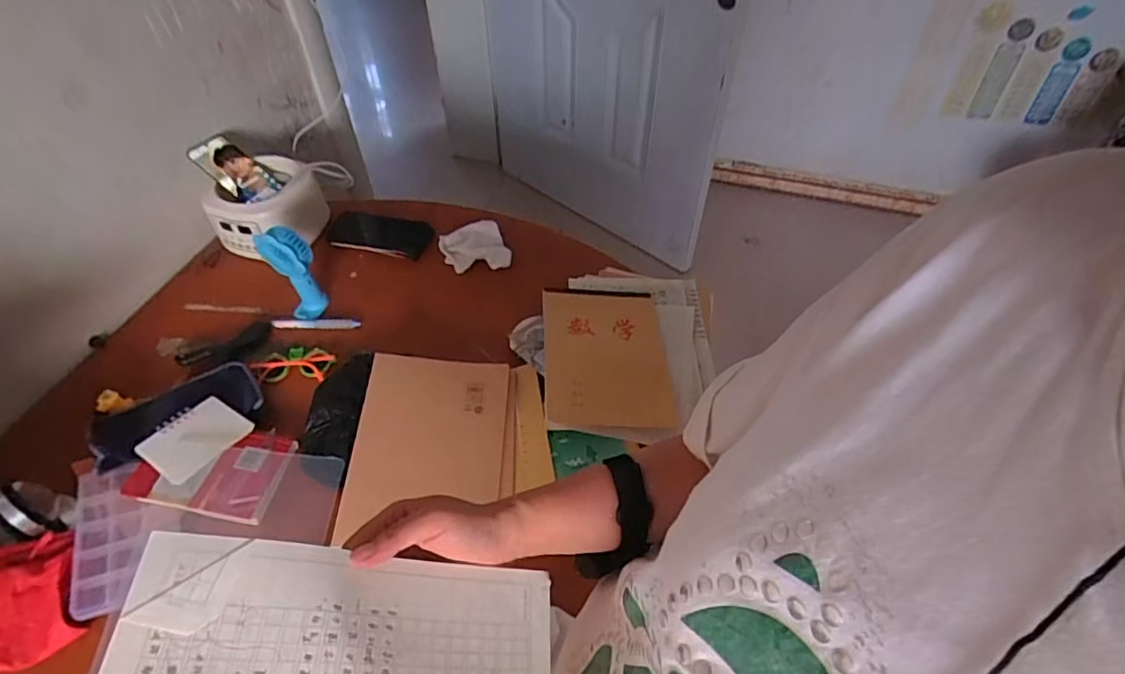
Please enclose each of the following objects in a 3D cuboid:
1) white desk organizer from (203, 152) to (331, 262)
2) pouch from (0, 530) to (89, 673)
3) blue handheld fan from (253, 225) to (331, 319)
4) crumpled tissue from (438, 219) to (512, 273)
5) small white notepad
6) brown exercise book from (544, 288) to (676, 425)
[{"bbox_3d":[-0.471,-0.206,0.932,0.118,0.109,0.146,16,52,13],"label":"white desk organizer"},{"bbox_3d":[-0.545,0.256,0.573,0.080,0.066,0.110,-23,54,-18],"label":"pouch"},{"bbox_3d":[-0.378,-0.091,0.820,0.060,0.144,0.033,-24,54,-19],"label":"blue handheld fan"},{"bbox_3d":[-0.146,-0.152,0.946,0.103,0.033,0.096,-18,52,-15],"label":"crumpled tissue"},{"bbox_3d":[-0.437,0.120,0.690,0.073,0.006,0.101,37,50,10],"label":"small white notepad"},{"bbox_3d":[0.060,0.025,0.814,0.171,0.010,0.227,4,50,-9],"label":"brown exercise book"}]

